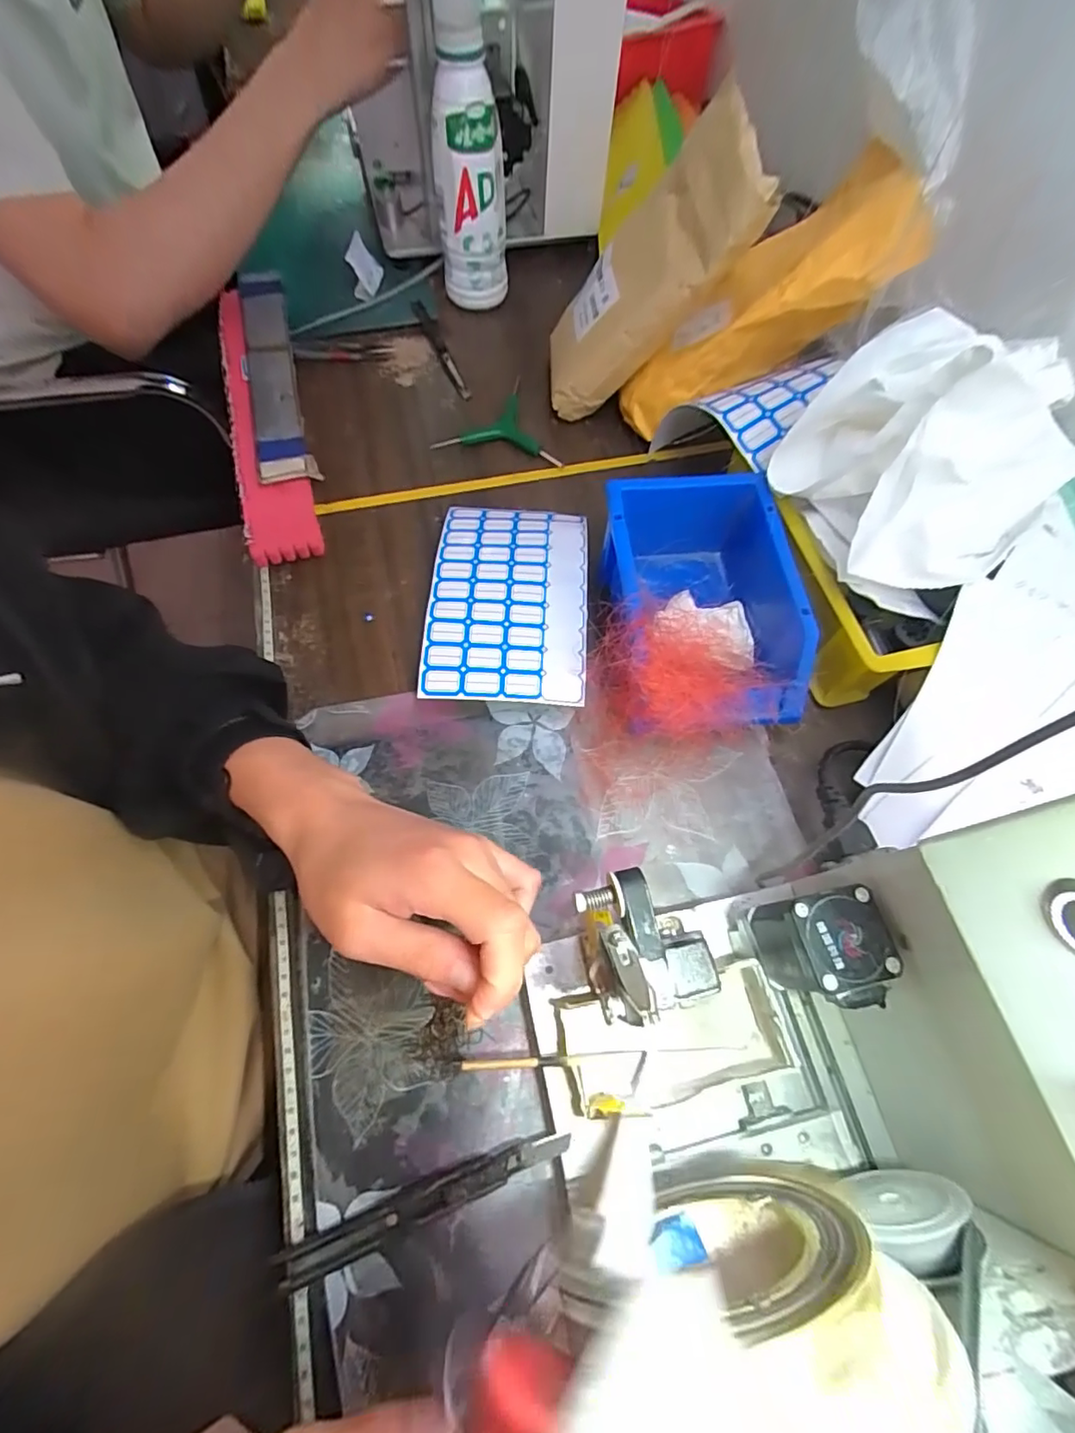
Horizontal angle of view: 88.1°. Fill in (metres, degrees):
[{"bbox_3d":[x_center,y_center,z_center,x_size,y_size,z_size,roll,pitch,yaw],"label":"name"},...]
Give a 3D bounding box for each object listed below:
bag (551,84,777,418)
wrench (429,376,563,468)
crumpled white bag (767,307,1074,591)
[{"bbox_3d":[0.089,-0.363,0.467,0.055,0.225,0.099,18,61,-31],"label":"bag"},{"bbox_3d":[-0.030,-0.297,0.540,0.117,0.009,0.118,8,65,1],"label":"wrench"},{"bbox_3d":[0.253,-0.172,0.354,0.157,0.099,0.153,-31,71,-14],"label":"crumpled white bag"}]

